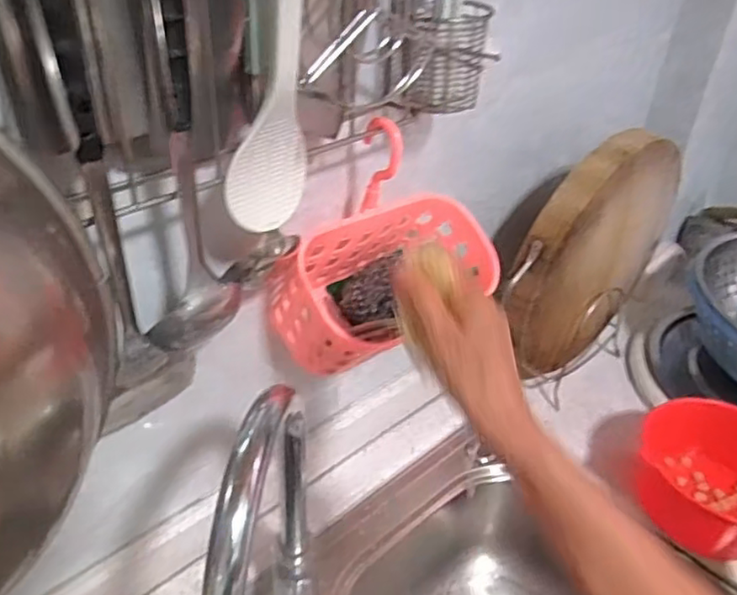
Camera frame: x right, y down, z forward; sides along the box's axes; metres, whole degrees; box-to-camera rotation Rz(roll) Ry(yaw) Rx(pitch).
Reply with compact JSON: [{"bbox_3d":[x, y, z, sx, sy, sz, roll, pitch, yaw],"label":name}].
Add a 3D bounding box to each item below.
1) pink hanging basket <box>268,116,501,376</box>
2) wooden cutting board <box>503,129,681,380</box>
[{"bbox_3d":[0.016,-0.057,0.567,0.199,0.179,0.110,-23,43,-31],"label":"pink hanging basket"},{"bbox_3d":[0.283,-0.054,0.812,0.057,0.294,0.331,30,44,32],"label":"wooden cutting board"}]

